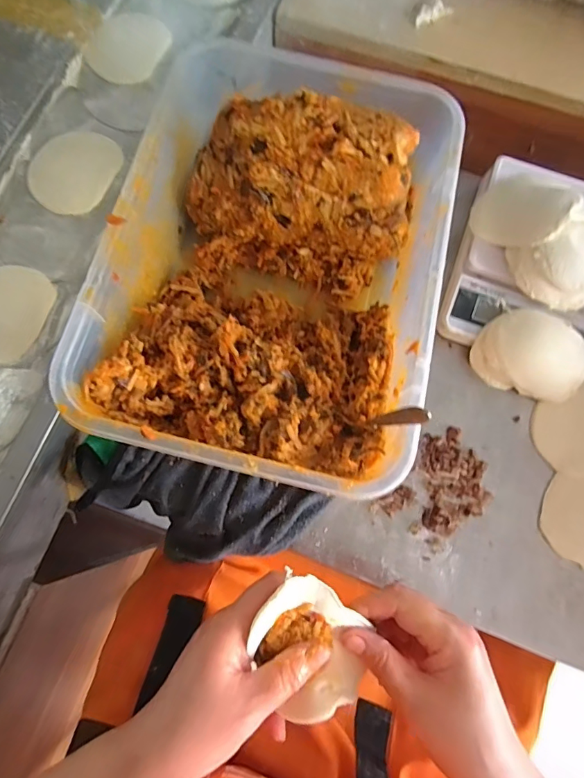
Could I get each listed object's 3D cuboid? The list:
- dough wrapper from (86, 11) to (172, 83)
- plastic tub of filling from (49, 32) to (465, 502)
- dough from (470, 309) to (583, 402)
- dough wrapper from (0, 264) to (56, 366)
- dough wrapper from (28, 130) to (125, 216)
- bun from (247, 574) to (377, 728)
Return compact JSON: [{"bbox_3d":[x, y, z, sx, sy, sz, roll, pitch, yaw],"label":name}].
[{"bbox_3d":[-0.192,-0.402,0.522,0.085,0.004,0.099,23,76,3],"label":"dough wrapper"},{"bbox_3d":[-0.009,-0.113,0.408,0.266,0.163,0.376,14,76,1],"label":"plastic tub of filling"},{"bbox_3d":[0.249,-0.037,0.457,0.112,0.041,0.073,18,76,2],"label":"dough"},{"bbox_3d":[-0.290,-0.076,0.437,0.088,0.009,0.100,16,76,1],"label":"dough wrapper"},{"bbox_3d":[-0.238,-0.237,0.482,0.088,0.007,0.098,22,82,5],"label":"dough wrapper"},{"bbox_3d":[0.011,0.165,0.279,0.079,0.028,0.072,0,76,-1],"label":"bun"}]

